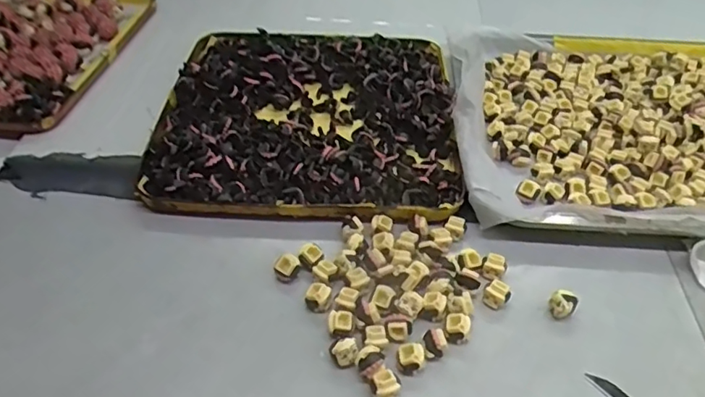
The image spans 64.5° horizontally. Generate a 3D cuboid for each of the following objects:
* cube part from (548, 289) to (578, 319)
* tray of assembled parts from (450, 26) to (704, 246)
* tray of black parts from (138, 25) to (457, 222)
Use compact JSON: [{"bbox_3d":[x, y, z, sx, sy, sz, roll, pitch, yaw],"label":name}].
[{"bbox_3d":[0.131,0.066,0.348,0.016,0.016,0.016,22,48,21],"label":"cube part"},{"bbox_3d":[0.280,-0.068,0.465,0.386,0.035,0.268,4,44,3],"label":"tray of assembled parts"},{"bbox_3d":[-0.034,-0.078,0.473,0.234,0.029,0.237,3,44,2],"label":"tray of black parts"}]

